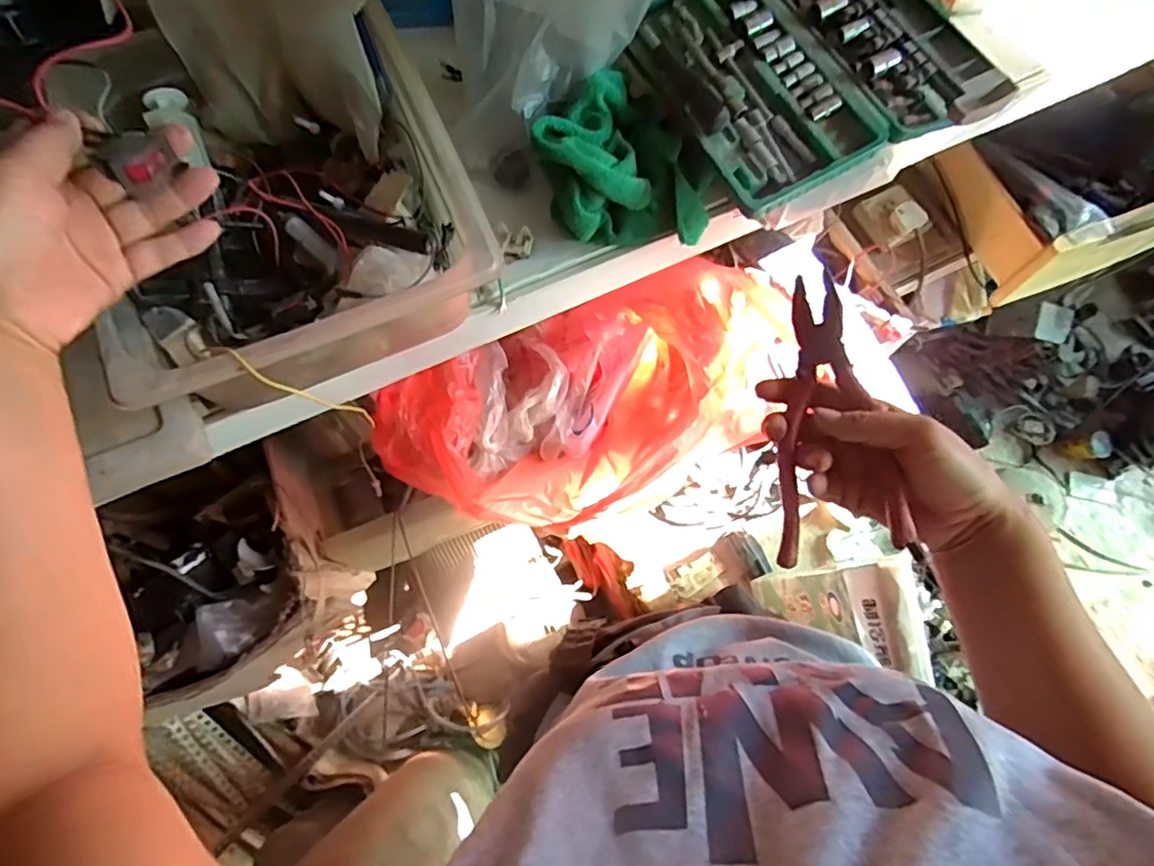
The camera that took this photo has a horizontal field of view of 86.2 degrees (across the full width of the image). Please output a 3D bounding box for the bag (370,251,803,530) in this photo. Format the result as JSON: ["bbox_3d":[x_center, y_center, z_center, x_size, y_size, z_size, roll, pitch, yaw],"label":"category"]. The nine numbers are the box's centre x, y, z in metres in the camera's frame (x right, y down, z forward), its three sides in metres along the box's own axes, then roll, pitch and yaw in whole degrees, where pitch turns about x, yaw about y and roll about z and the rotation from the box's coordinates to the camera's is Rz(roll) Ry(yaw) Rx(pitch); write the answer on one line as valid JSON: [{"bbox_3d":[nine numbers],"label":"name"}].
[{"bbox_3d":[0.022,-0.044,0.686,0.455,0.156,0.227,-25,75,-21],"label":"bag"}]

